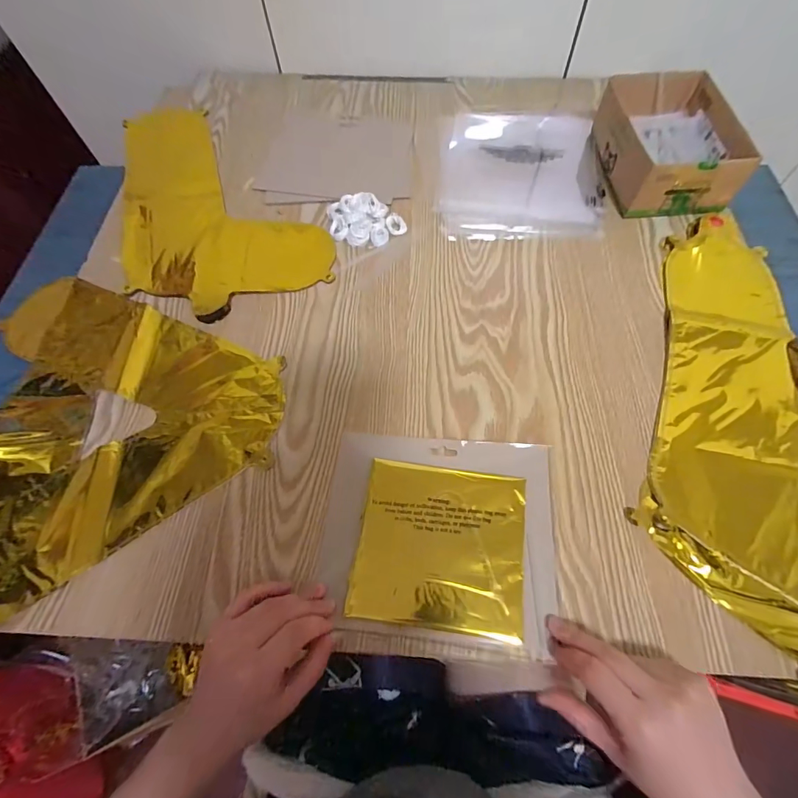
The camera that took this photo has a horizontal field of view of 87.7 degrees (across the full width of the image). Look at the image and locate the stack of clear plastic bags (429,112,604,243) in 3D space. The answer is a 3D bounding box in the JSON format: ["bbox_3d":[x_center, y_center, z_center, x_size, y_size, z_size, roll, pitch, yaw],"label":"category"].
[{"bbox_3d":[0.159,-0.299,0.548,0.205,0.015,0.236,5,63,5],"label":"stack of clear plastic bags"}]

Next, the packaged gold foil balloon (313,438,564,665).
[{"bbox_3d":[0.033,0.110,0.352,0.190,0.011,0.164,6,63,5],"label":"packaged gold foil balloon"}]

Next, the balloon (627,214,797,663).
[{"bbox_3d":[0.355,0.000,0.387,0.206,0.019,0.428,18,65,11],"label":"balloon"}]

